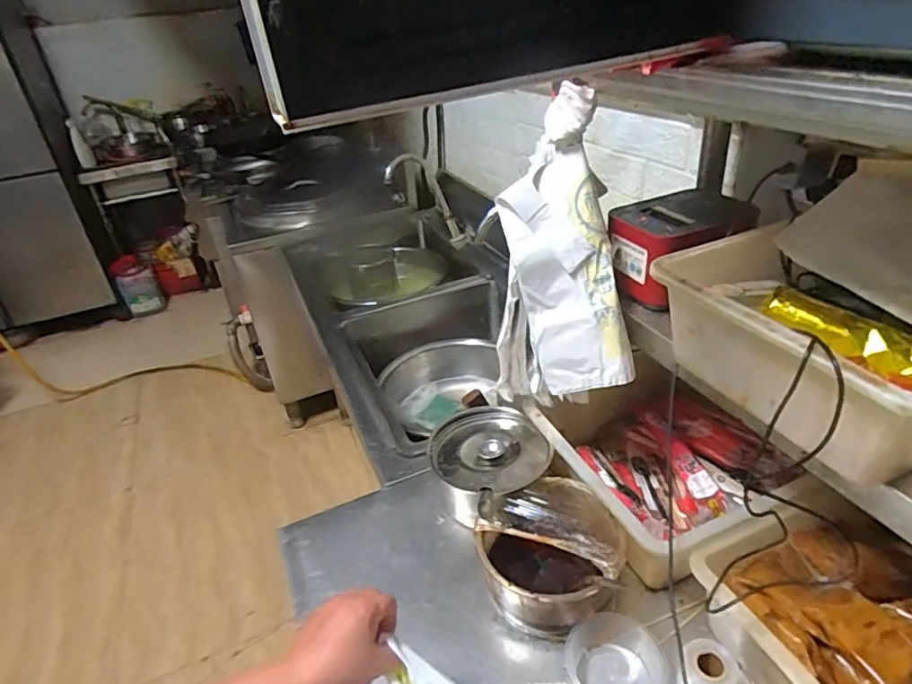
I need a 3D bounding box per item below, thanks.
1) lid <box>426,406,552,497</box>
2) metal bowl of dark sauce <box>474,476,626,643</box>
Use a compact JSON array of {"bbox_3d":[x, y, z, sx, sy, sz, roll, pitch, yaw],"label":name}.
[{"bbox_3d":[0.050,0.153,0.825,0.172,0.029,0.165,9,35,22],"label":"lid"},{"bbox_3d":[0.116,0.270,0.700,0.161,0.101,0.159,-5,32,3],"label":"metal bowl of dark sauce"}]

